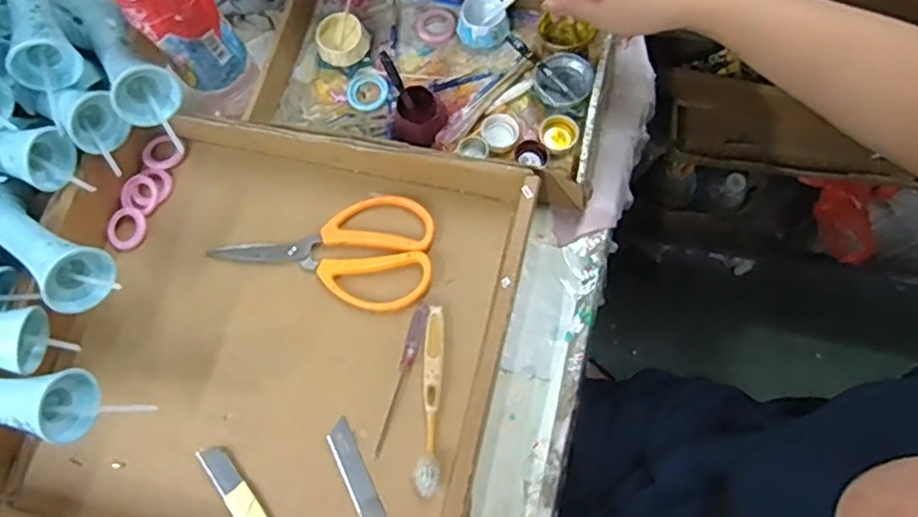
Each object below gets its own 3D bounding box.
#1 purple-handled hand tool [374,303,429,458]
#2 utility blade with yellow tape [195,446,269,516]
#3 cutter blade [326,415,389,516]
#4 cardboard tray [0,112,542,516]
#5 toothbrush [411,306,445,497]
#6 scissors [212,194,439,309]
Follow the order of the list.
[{"bbox_3d":[-0.045,0.093,0.479,0.012,0.008,0.119,16,74,9],"label":"purple-handled hand tool"},{"bbox_3d":[-0.162,0.186,0.463,0.021,0.004,0.103,-38,74,-8],"label":"utility blade with yellow tape"},{"bbox_3d":[-0.074,0.170,0.463,0.019,0.004,0.099,-26,73,-4],"label":"cutter blade"},{"bbox_3d":[-0.160,0.058,0.475,0.381,0.051,0.353,13,75,5],"label":"cardboard tray"},{"bbox_3d":[-0.022,0.105,0.469,0.019,0.013,0.137,1,73,4],"label":"toothbrush"},{"bbox_3d":[-0.105,-0.020,0.517,0.181,0.013,0.096,19,75,10],"label":"scissors"}]

